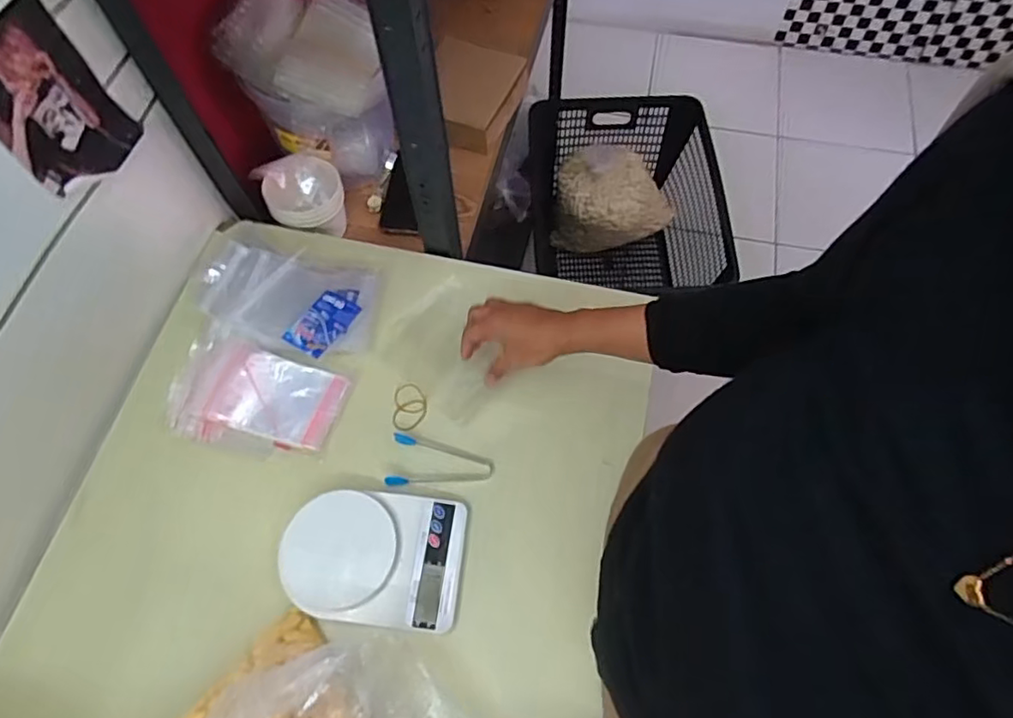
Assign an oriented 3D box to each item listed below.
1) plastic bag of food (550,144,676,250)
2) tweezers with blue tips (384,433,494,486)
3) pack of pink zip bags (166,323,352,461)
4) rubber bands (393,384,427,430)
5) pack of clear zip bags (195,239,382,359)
[{"bbox_3d":[0.276,-0.403,1.577,0.301,0.210,0.232,12,66,6],"label":"plastic bag of food"},{"bbox_3d":[-0.072,0.115,0.676,0.114,0.017,0.060,4,65,2],"label":"tweezers with blue tips"},{"bbox_3d":[-0.283,0.045,0.689,0.185,0.032,0.120,15,66,8],"label":"pack of pink zip bags"},{"bbox_3d":[-0.112,0.056,0.712,0.038,0.005,0.056,1,65,1],"label":"rubber bands"},{"bbox_3d":[-0.257,-0.077,0.732,0.203,0.027,0.124,18,64,6],"label":"pack of clear zip bags"}]

